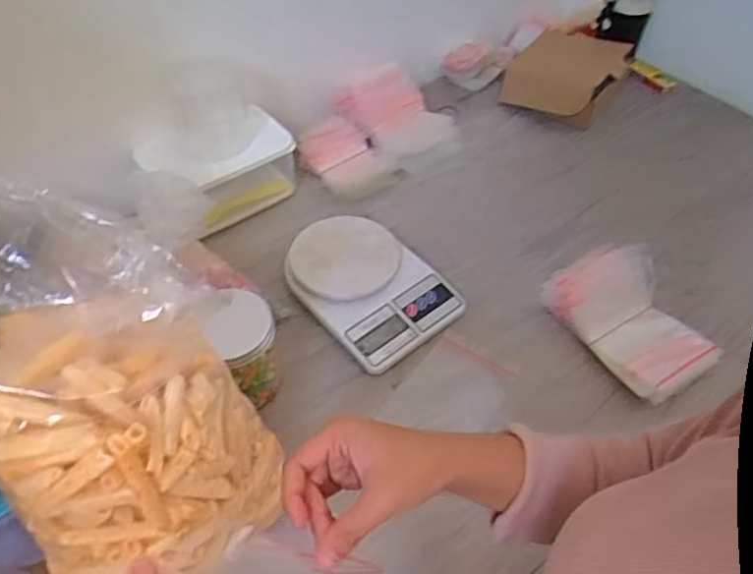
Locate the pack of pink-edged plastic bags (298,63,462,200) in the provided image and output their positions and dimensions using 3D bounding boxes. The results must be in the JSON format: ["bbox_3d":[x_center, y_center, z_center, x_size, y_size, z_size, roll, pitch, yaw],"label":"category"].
[{"bbox_3d":[0.001,-0.234,0.916,0.222,0.072,0.170,-29,55,-22],"label":"pack of pink-edged plastic bags"}]

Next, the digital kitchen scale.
[{"bbox_3d":[-0.011,-0.006,0.753,0.155,0.040,0.207,-34,57,-26],"label":"digital kitchen scale"}]

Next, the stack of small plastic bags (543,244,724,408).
[{"bbox_3d":[0.294,0.033,0.704,0.141,0.066,0.181,-34,57,-25],"label":"stack of small plastic bags"}]

